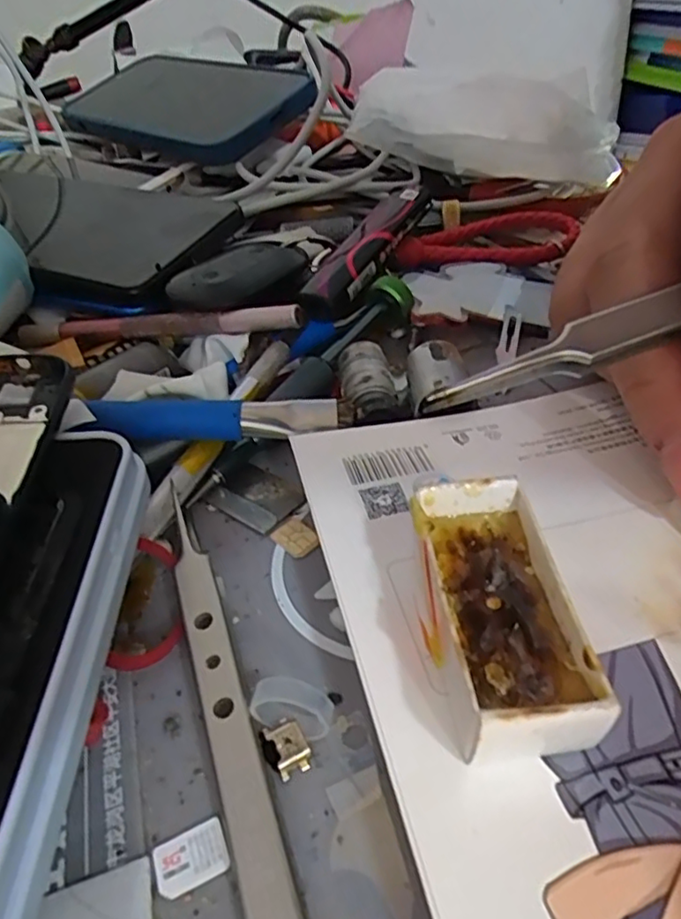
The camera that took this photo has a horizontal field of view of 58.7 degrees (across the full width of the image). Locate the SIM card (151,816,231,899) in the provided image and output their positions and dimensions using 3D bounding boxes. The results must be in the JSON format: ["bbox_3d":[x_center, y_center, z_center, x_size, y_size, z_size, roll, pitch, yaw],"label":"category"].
[{"bbox_3d":[-0.026,0.070,0.106,0.012,0.004,0.009,-21,42,-13],"label":"SIM card"}]

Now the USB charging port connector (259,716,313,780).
[{"bbox_3d":[-0.010,0.055,0.115,0.008,0.004,0.009,-28,43,-21],"label":"USB charging port connector"}]

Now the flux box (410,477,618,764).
[{"bbox_3d":[0.027,0.027,0.107,0.021,0.020,0.047,-9,39,1],"label":"flux box"}]

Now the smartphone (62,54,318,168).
[{"bbox_3d":[-0.099,-0.210,0.356,0.167,0.015,0.088,28,65,31],"label":"smartphone"}]

